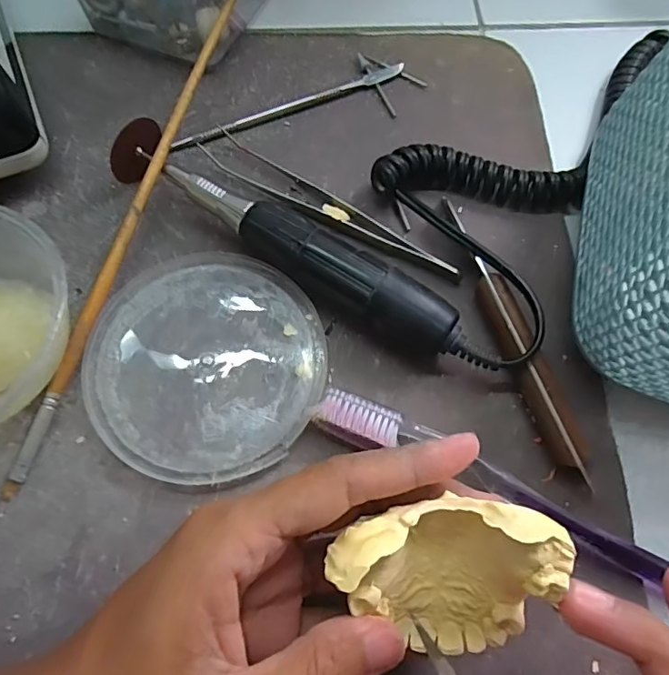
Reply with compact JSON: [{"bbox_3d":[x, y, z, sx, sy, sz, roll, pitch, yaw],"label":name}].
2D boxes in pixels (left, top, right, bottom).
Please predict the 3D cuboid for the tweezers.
[{"bbox_3d":[-0.002,-0.066,0.257,0.146,0.009,0.020,31,72,9],"label":"tweezers"}]

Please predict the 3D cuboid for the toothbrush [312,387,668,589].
[{"bbox_3d":[0.080,0.067,0.208,0.188,0.017,0.020,24,71,6],"label":"toothbrush"}]

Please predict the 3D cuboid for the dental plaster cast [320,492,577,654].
[{"bbox_3d":[0.031,0.070,0.152,0.060,0.047,0.045,20,71,5],"label":"dental plaster cast"}]

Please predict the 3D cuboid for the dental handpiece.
[{"bbox_3d":[-0.020,-0.041,0.237,0.187,0.028,0.026,33,72,9],"label":"dental handpiece"}]

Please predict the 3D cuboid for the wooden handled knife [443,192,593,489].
[{"bbox_3d":[0.080,-0.003,0.233,0.014,0.017,0.131,-16,72,-8],"label":"wooden handled knife"}]

